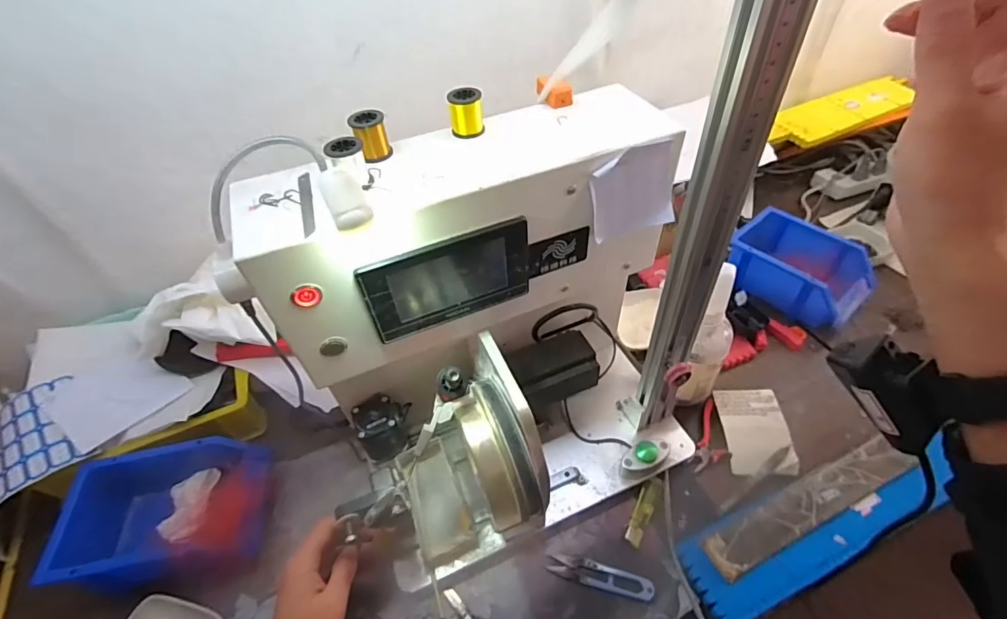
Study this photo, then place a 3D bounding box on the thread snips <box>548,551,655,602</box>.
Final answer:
[{"bbox_3d":[0.095,0.263,0.466,0.100,0.010,0.023,12,50,15],"label":"thread snips"}]

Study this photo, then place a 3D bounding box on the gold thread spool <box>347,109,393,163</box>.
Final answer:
[{"bbox_3d":[-0.102,-0.135,0.366,0.025,0.032,0.022,-22,50,-15],"label":"gold thread spool"}]

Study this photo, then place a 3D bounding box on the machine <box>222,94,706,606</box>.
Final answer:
[{"bbox_3d":[0.009,0.027,0.433,0.333,0.353,0.236,-26,51,-18],"label":"machine"}]

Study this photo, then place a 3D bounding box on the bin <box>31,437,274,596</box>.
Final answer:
[{"bbox_3d":[-0.346,0.217,0.493,0.178,0.078,0.132,-12,48,-6],"label":"bin"}]

